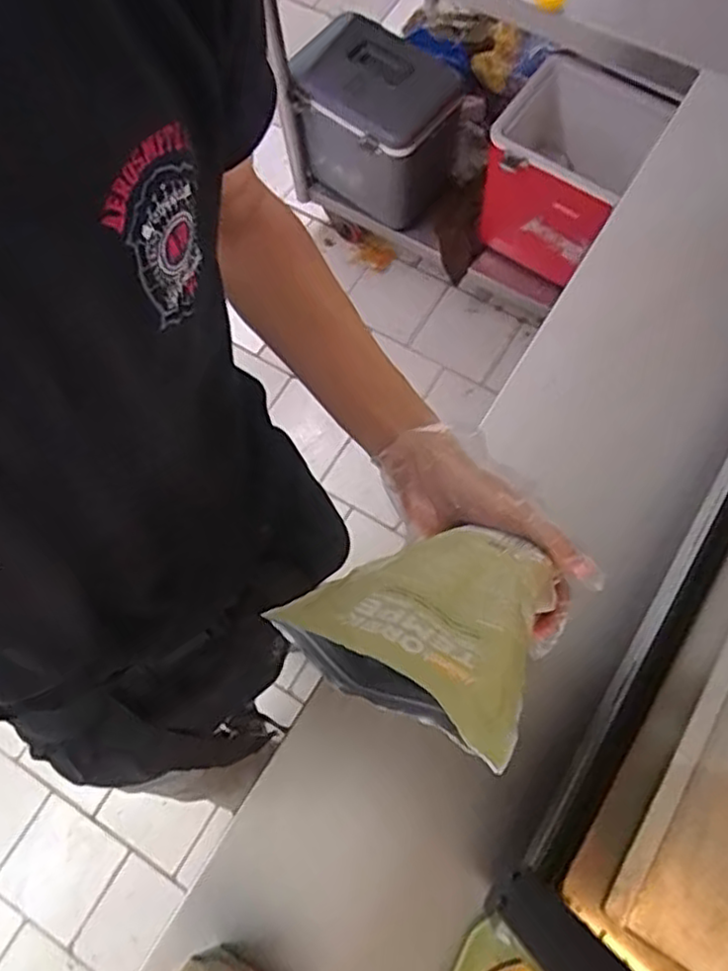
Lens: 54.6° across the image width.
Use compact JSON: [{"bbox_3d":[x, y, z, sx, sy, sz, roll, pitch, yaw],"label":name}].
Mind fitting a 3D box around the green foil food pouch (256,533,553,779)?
[{"bbox_3d":[0.049,0.067,0.391,0.121,0.173,0.022,27,119,21],"label":"green foil food pouch"}]

